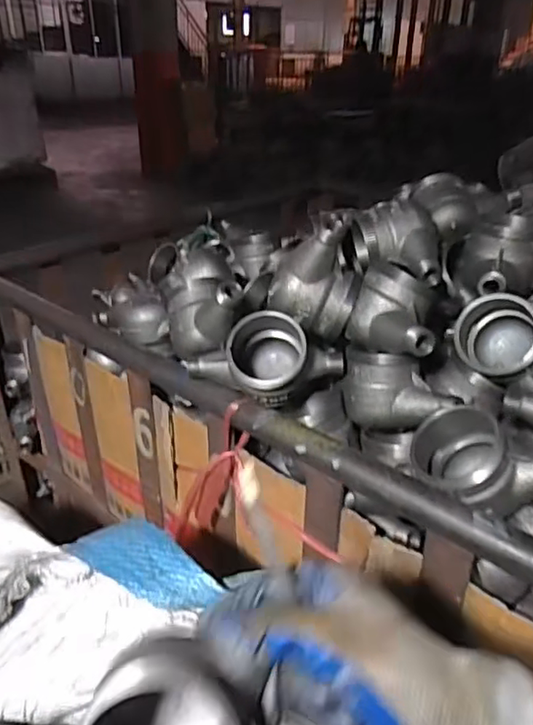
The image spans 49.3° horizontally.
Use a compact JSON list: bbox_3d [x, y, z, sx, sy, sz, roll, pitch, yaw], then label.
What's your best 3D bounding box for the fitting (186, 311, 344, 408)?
[{"bbox_3d":[-0.001,-0.012,0.601,0.157,0.089,0.084,0,29,-2],"label":"fitting"}]

